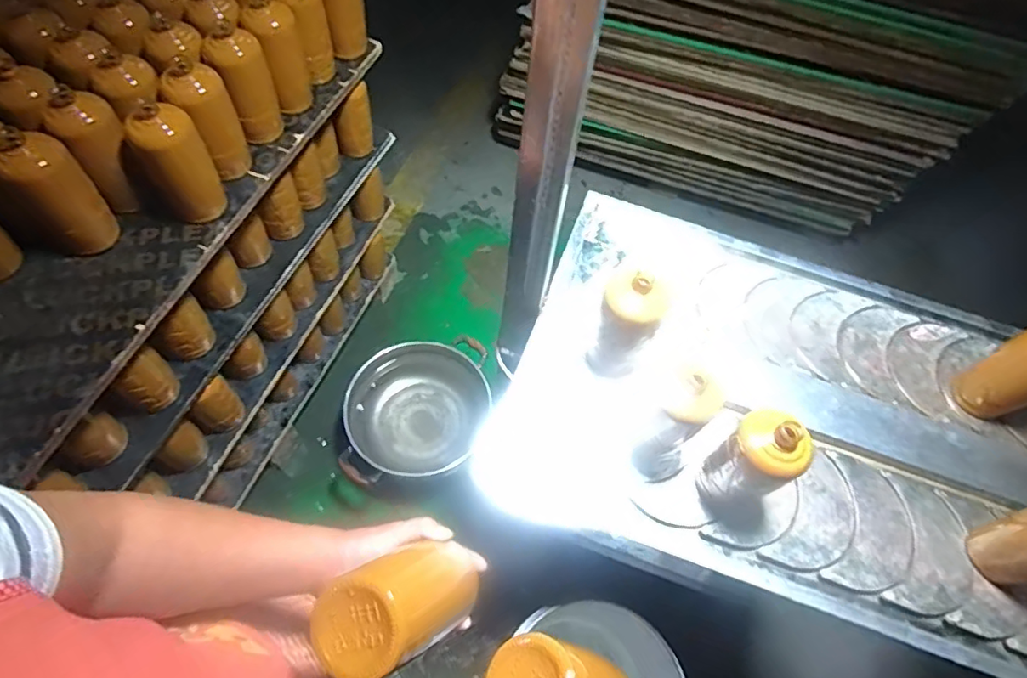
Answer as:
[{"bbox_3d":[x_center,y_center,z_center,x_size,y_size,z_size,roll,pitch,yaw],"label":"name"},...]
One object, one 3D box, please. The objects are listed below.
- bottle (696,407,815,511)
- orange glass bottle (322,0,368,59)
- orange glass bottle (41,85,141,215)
[{"bbox_3d":[0.284,0.145,0.676,0.066,0.187,0.079,-29,65,-20],"label":"bottle"},{"bbox_3d":[-0.305,-0.594,1.011,0.080,0.165,0.066,-15,61,-13],"label":"orange glass bottle"},{"bbox_3d":[-0.565,-0.255,0.790,0.077,0.155,0.083,-38,68,-23],"label":"orange glass bottle"}]

